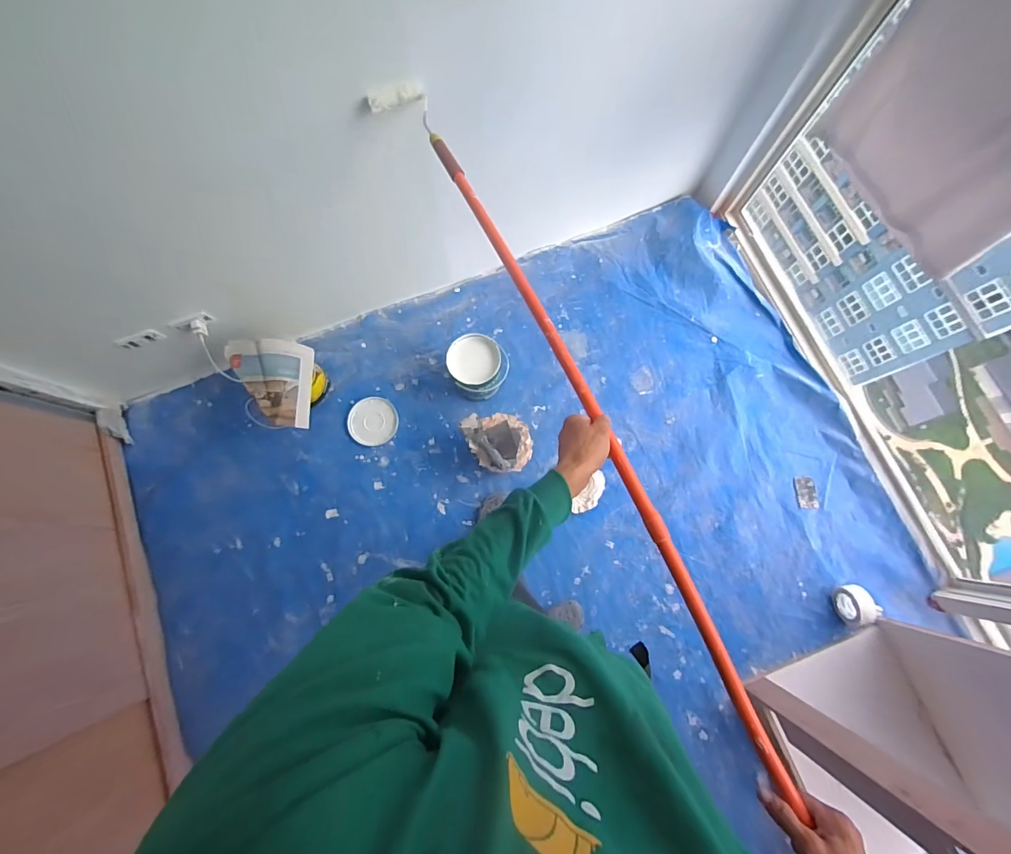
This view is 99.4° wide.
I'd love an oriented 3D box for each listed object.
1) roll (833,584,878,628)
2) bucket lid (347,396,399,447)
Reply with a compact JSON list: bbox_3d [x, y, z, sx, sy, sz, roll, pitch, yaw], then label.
[{"bbox_3d":[1.080,0.552,1.326,0.073,0.096,0.124,-5,78,-1],"label":"roll"},{"bbox_3d":[-0.468,-0.020,1.514,0.168,0.016,0.172,-4,78,-1],"label":"bucket lid"}]

